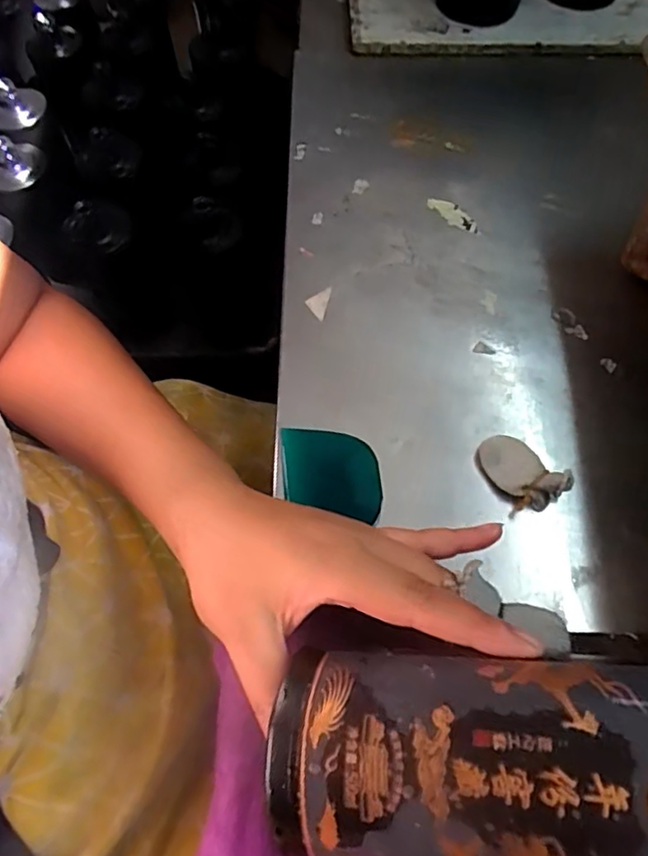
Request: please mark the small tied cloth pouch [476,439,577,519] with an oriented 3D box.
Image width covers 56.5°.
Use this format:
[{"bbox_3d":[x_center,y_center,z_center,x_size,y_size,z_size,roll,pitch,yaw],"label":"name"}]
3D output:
[{"bbox_3d":[0.120,0.025,0.369,0.034,0.025,0.052,-29,67,-12],"label":"small tied cloth pouch"}]

